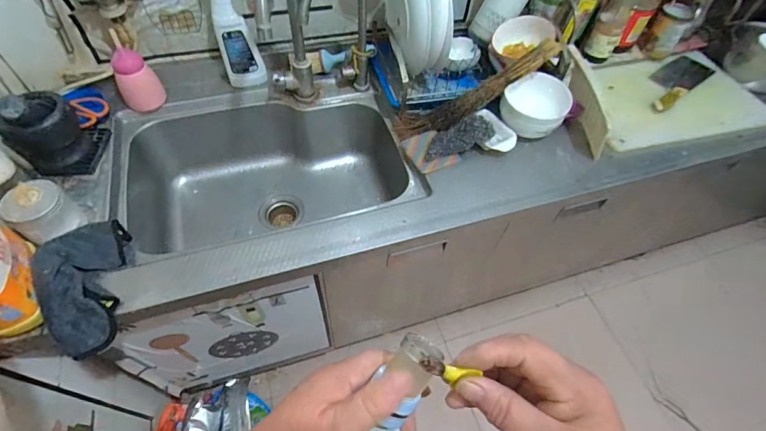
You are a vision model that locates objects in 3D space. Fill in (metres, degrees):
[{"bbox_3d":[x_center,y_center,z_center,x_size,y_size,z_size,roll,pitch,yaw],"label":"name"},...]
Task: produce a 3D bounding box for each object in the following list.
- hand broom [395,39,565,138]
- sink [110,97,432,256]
[{"bbox_3d":[0.199,-0.253,0.844,0.366,0.053,0.079,-27,58,12],"label":"hand broom"},{"bbox_3d":[-0.263,-0.092,0.925,0.573,0.218,0.447,-14,59,-13],"label":"sink"}]

